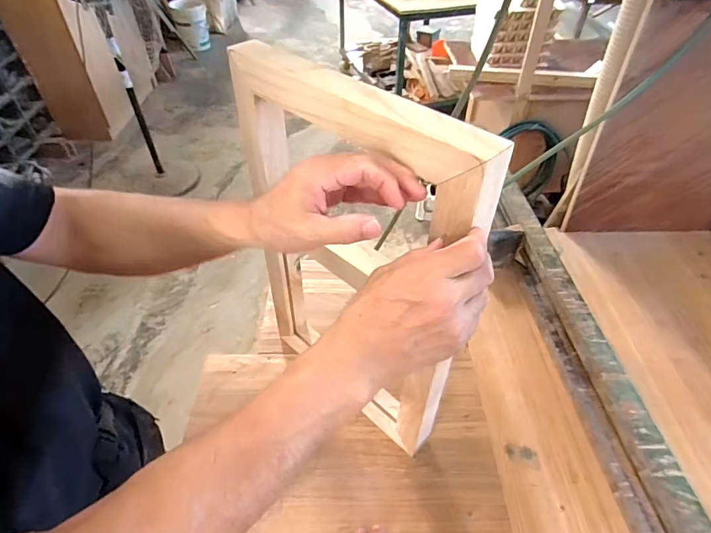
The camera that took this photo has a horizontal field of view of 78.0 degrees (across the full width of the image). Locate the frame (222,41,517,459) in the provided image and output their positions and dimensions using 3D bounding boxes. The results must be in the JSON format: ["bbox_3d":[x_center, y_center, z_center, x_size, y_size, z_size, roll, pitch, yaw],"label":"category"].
[{"bbox_3d":[-0.012,0.019,0.595,0.359,0.530,0.053,34,54,28],"label":"frame"}]

